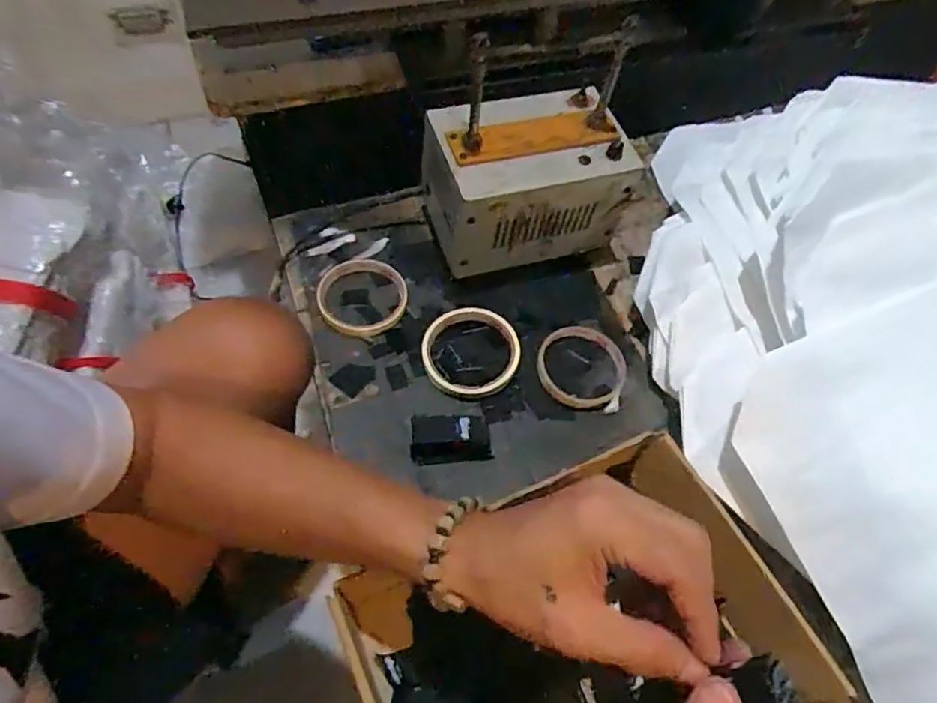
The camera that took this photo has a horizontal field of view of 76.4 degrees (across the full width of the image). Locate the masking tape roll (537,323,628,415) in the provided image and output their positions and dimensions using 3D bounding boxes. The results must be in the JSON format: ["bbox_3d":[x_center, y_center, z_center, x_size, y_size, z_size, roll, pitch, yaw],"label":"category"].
[{"bbox_3d":[0.106,0.012,0.556,0.082,0.015,0.089,1,58,-2],"label":"masking tape roll"}]

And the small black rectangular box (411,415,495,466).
[{"bbox_3d":[-0.015,0.071,0.498,0.064,0.022,0.039,-1,58,-3],"label":"small black rectangular box"}]

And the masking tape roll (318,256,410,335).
[{"bbox_3d":[-0.101,-0.054,0.572,0.084,0.010,0.090,-13,59,-10],"label":"masking tape roll"}]

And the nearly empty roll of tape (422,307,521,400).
[{"bbox_3d":[0.003,0.000,0.546,0.087,0.016,0.088,1,58,-2],"label":"nearly empty roll of tape"}]

